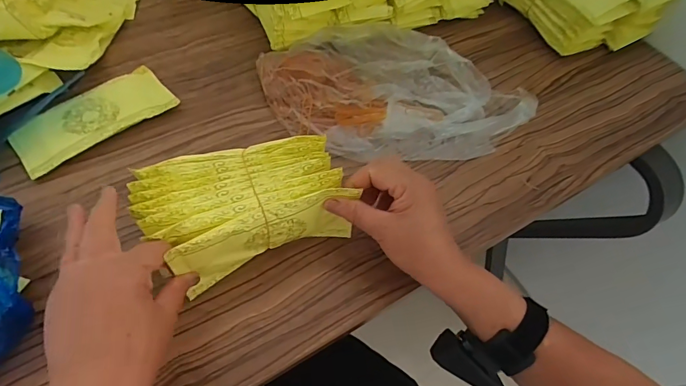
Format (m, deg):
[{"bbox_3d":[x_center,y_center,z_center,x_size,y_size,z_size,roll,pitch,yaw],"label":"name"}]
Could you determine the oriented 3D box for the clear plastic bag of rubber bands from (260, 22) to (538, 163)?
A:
[{"bbox_3d":[0.059,-0.123,0.497,0.342,0.054,0.187,16,58,6],"label":"clear plastic bag of rubber bands"}]

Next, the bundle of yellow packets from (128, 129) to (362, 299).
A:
[{"bbox_3d":[-0.089,0.015,0.375,0.173,0.085,0.091,-17,60,-14],"label":"bundle of yellow packets"}]

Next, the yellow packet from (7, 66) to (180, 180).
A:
[{"bbox_3d":[-0.295,-0.091,0.471,0.172,0.013,0.090,-36,67,-24],"label":"yellow packet"}]

